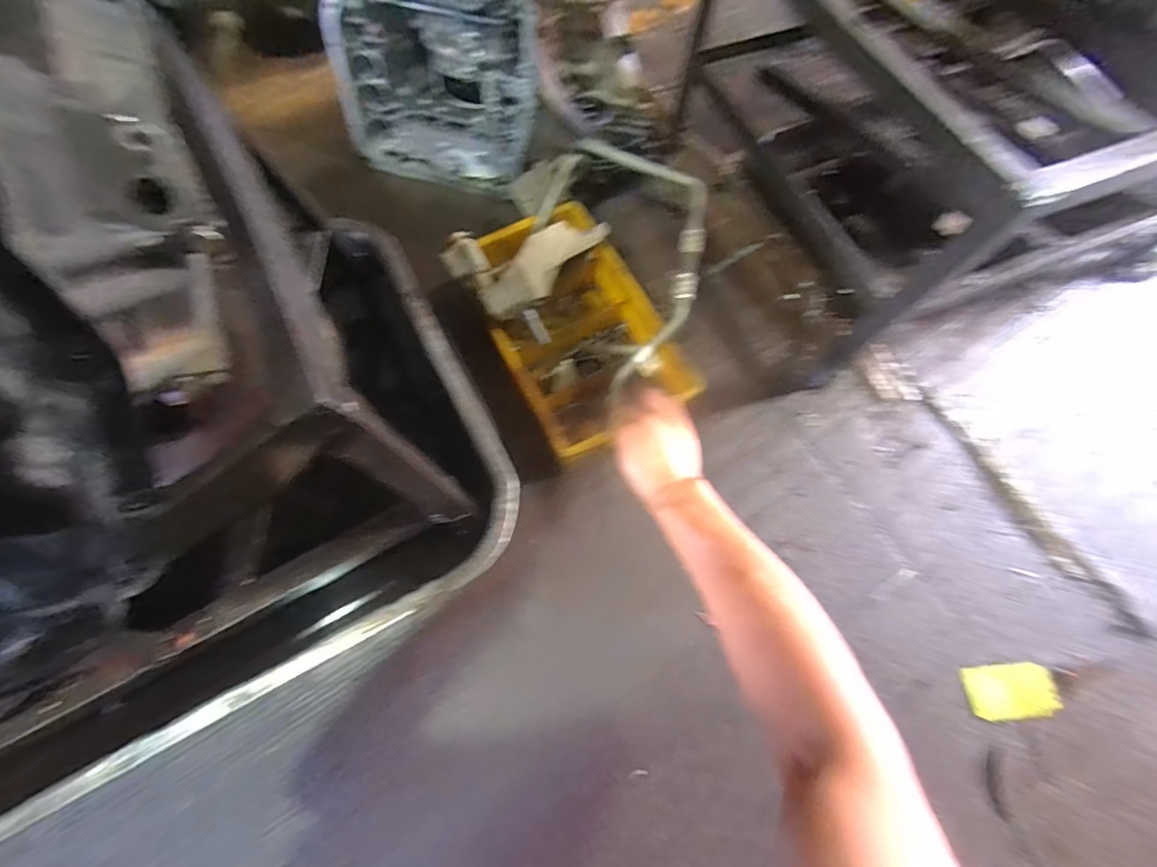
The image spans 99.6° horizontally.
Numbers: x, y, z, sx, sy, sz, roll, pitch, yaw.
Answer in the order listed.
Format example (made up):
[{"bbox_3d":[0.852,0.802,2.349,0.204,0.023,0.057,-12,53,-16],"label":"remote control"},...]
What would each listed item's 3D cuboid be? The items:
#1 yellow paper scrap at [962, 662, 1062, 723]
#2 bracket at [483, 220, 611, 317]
[{"bbox_3d":[0.490,0.293,0.554,0.096,0.009,0.054,-6,69,1],"label":"yellow paper scrap"},{"bbox_3d":[-0.039,-0.223,0.629,0.198,0.043,0.053,-37,72,-11],"label":"bracket"}]

